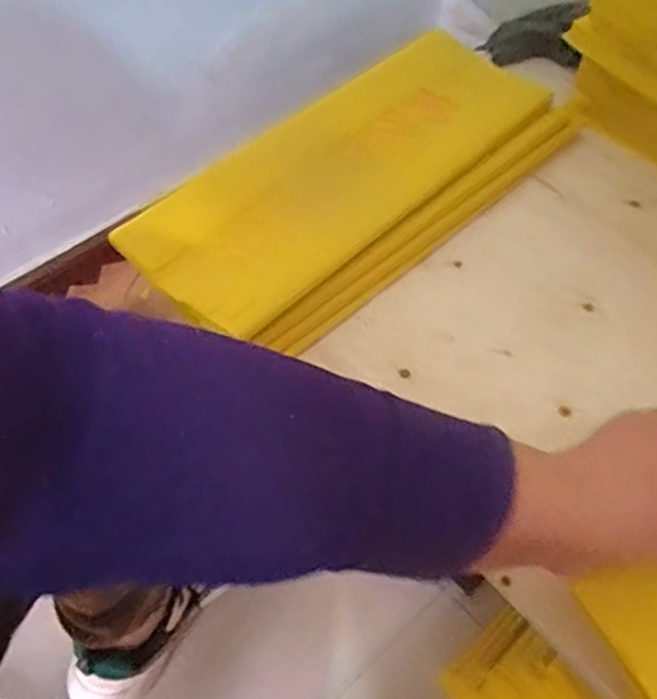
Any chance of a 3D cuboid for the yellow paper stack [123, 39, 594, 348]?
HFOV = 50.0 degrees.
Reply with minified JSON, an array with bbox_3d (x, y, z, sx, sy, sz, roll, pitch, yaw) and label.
[{"bbox_3d":[0.029,-0.135,0.548,0.159,0.040,0.378,40,63,22],"label":"yellow paper stack"}]

